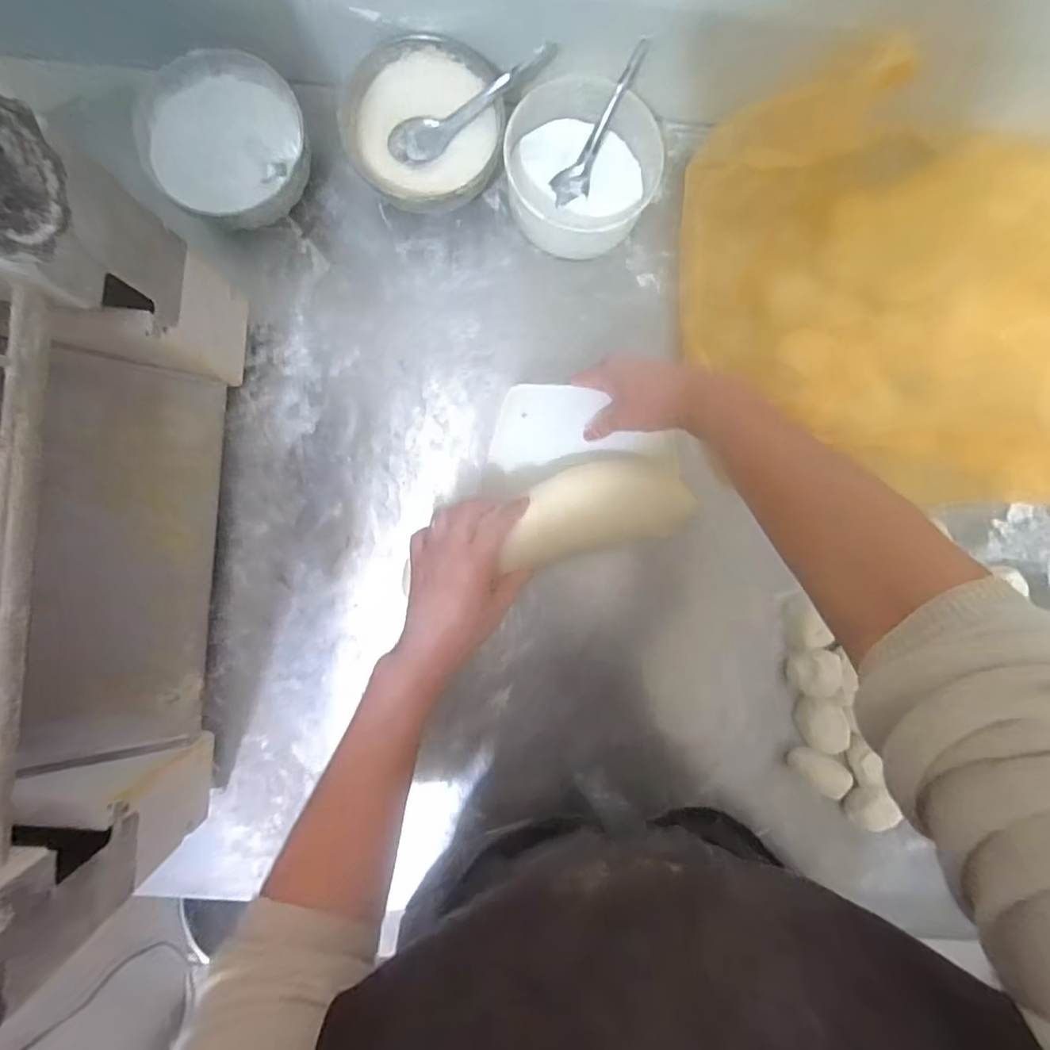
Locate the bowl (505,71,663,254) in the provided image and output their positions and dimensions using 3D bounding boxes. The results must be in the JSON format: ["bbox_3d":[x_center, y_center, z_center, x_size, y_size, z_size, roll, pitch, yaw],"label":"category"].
[{"bbox_3d":[0.045,-0.325,0.512,0.124,0.059,0.123,0,90,-2],"label":"bowl"}]

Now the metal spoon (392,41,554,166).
[{"bbox_3d":[-0.046,-0.364,0.480,0.157,0.017,0.033,-24,91,13],"label":"metal spoon"}]

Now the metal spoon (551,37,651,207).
[{"bbox_3d":[0.069,-0.361,0.504,0.031,0.017,0.137,33,120,-2],"label":"metal spoon"}]

